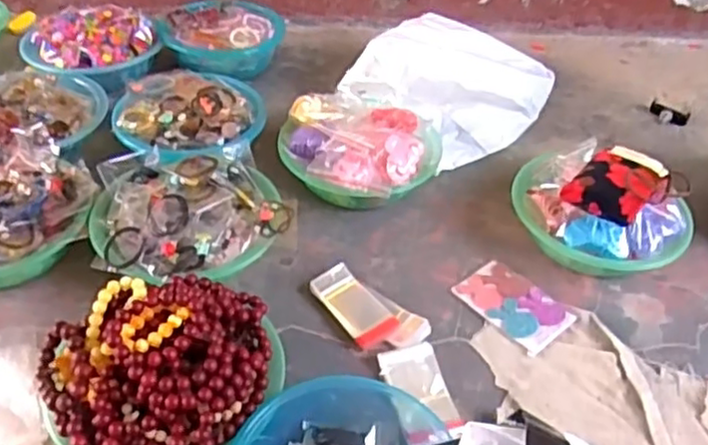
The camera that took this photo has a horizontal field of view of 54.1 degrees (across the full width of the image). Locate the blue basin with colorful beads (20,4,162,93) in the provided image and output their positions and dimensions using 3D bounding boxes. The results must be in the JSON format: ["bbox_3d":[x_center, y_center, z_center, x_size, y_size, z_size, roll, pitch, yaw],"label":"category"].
[{"bbox_3d":[-0.457,-0.311,1.208,0.203,0.070,0.176,18,44,15],"label":"blue basin with colorful beads"}]

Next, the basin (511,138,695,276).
[{"bbox_3d":[0.347,-0.028,0.969,0.240,0.147,0.209,27,47,24],"label":"basin"}]

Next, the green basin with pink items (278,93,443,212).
[{"bbox_3d":[0.009,-0.107,1.044,0.238,0.108,0.218,9,43,4],"label":"green basin with pink items"}]

